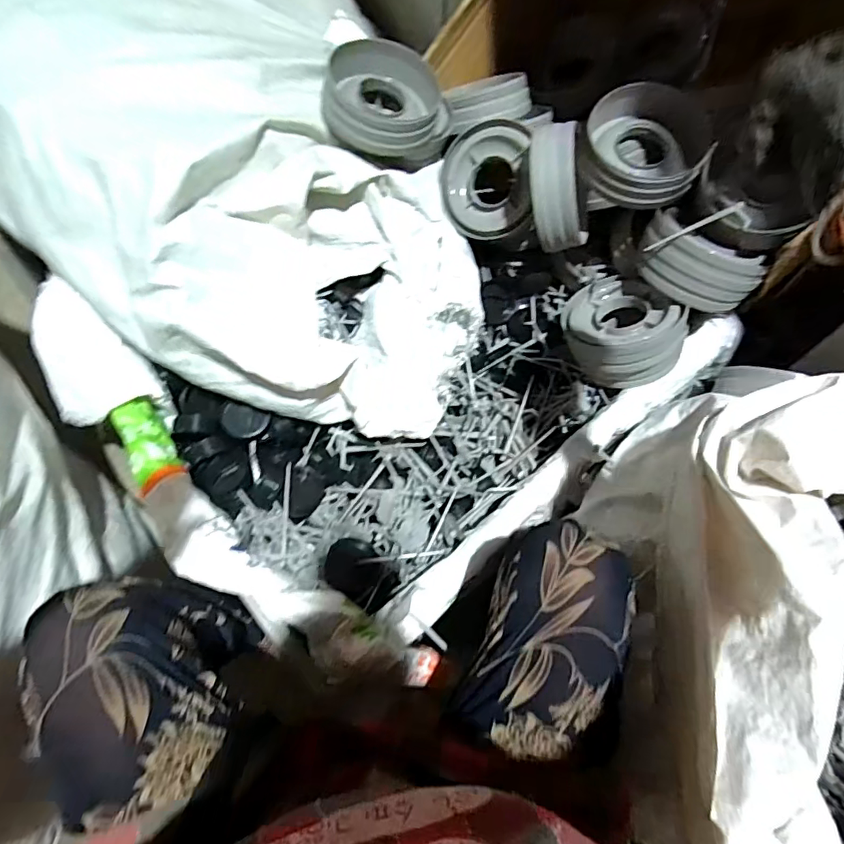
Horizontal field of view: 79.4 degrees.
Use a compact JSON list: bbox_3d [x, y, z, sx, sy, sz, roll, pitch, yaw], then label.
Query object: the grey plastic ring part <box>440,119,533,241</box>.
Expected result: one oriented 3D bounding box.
[{"bbox_3d":[0.105,-0.362,0.776,0.136,0.065,0.156,10,105,18],"label":"grey plastic ring part"}]

